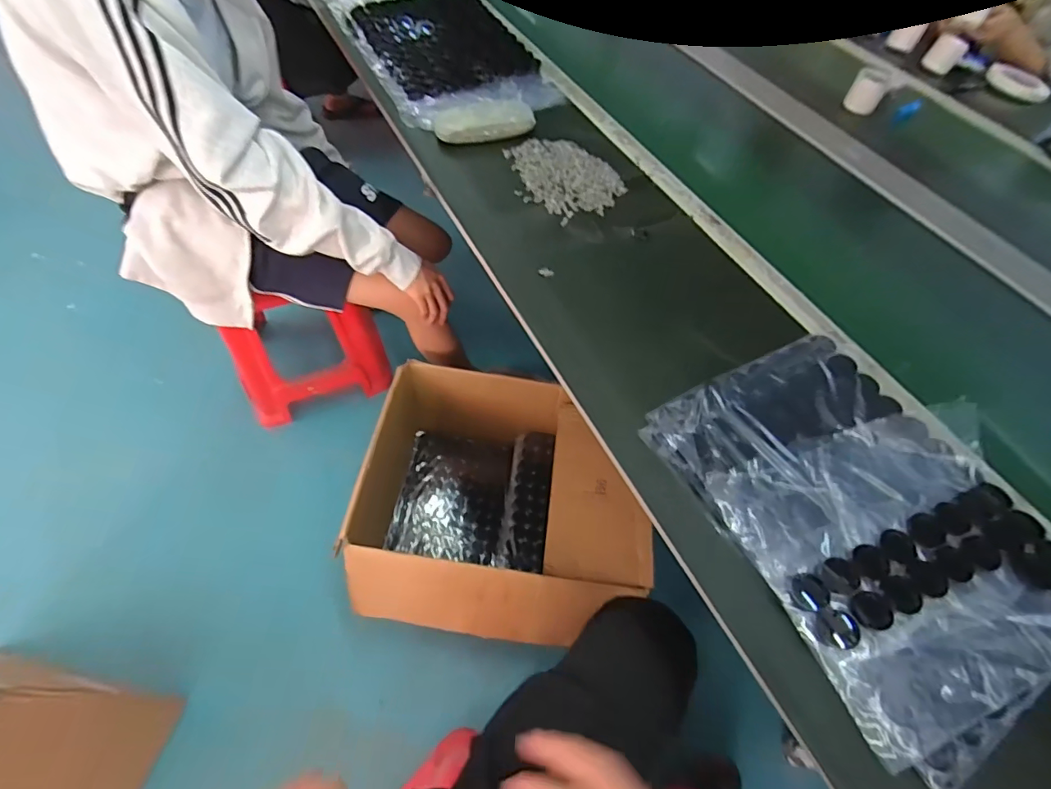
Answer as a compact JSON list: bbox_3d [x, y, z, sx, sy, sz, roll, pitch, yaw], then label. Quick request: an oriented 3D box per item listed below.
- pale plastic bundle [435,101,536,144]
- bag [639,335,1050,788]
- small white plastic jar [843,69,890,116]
[{"bbox_3d":[-0.065,-0.441,0.781,0.161,0.034,0.063,-10,59,-13],"label":"pale plastic bundle"},{"bbox_3d":[0.330,0.102,0.462,0.282,0.024,0.349,-20,61,-19],"label":"bag"},{"bbox_3d":[0.661,-0.585,0.941,0.058,0.070,0.055,28,58,14],"label":"small white plastic jar"}]

